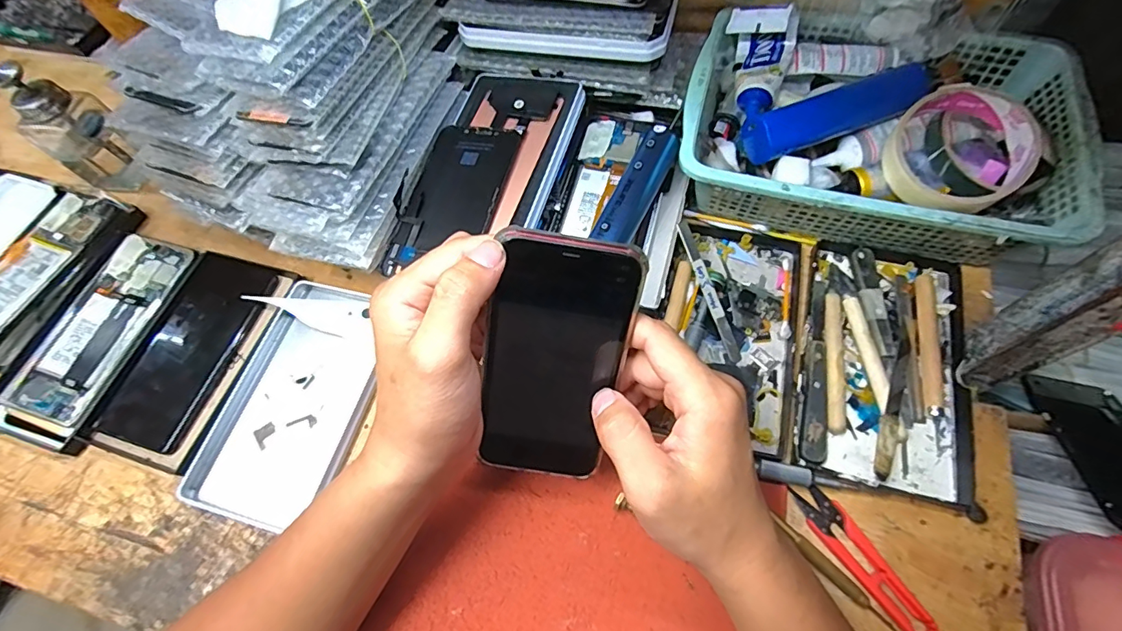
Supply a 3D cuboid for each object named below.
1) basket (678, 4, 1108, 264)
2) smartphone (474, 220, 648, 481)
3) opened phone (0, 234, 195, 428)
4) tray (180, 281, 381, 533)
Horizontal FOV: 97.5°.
[{"bbox_3d":[0.238,-0.145,0.389,0.270,0.084,0.190,14,67,12],"label":"basket"},{"bbox_3d":[-0.003,0.029,0.268,0.073,0.148,0.005,8,25,-3],"label":"smartphone"},{"bbox_3d":[-0.383,0.006,0.413,0.078,0.009,0.164,15,67,13],"label":"opened phone"},{"bbox_3d":[-0.204,0.064,0.388,0.098,0.022,0.185,11,67,11],"label":"tray"}]

